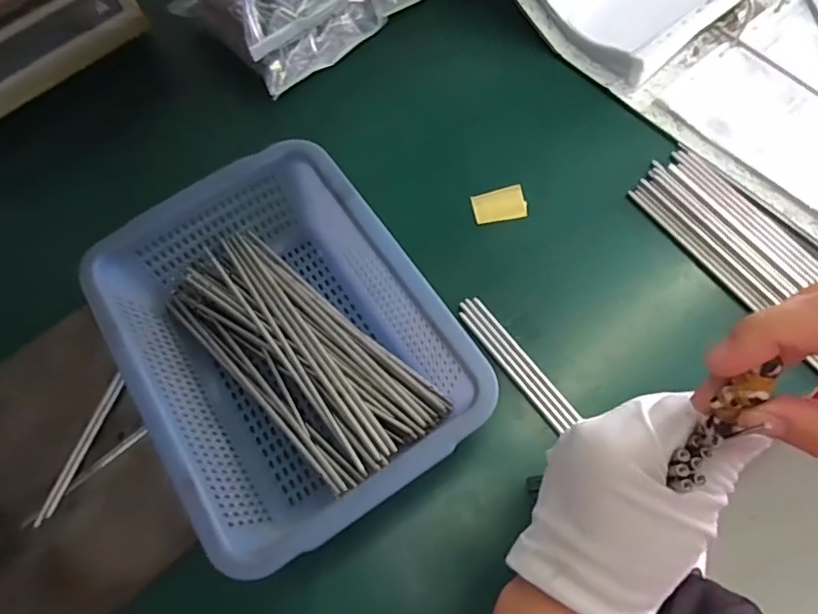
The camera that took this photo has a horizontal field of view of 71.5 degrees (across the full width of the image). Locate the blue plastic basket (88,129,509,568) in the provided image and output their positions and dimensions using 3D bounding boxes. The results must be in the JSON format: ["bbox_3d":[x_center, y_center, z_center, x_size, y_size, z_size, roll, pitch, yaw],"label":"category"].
[{"bbox_3d":[-0.103,0.030,0.482,0.225,0.093,0.307,-33,70,-10],"label":"blue plastic basket"}]

